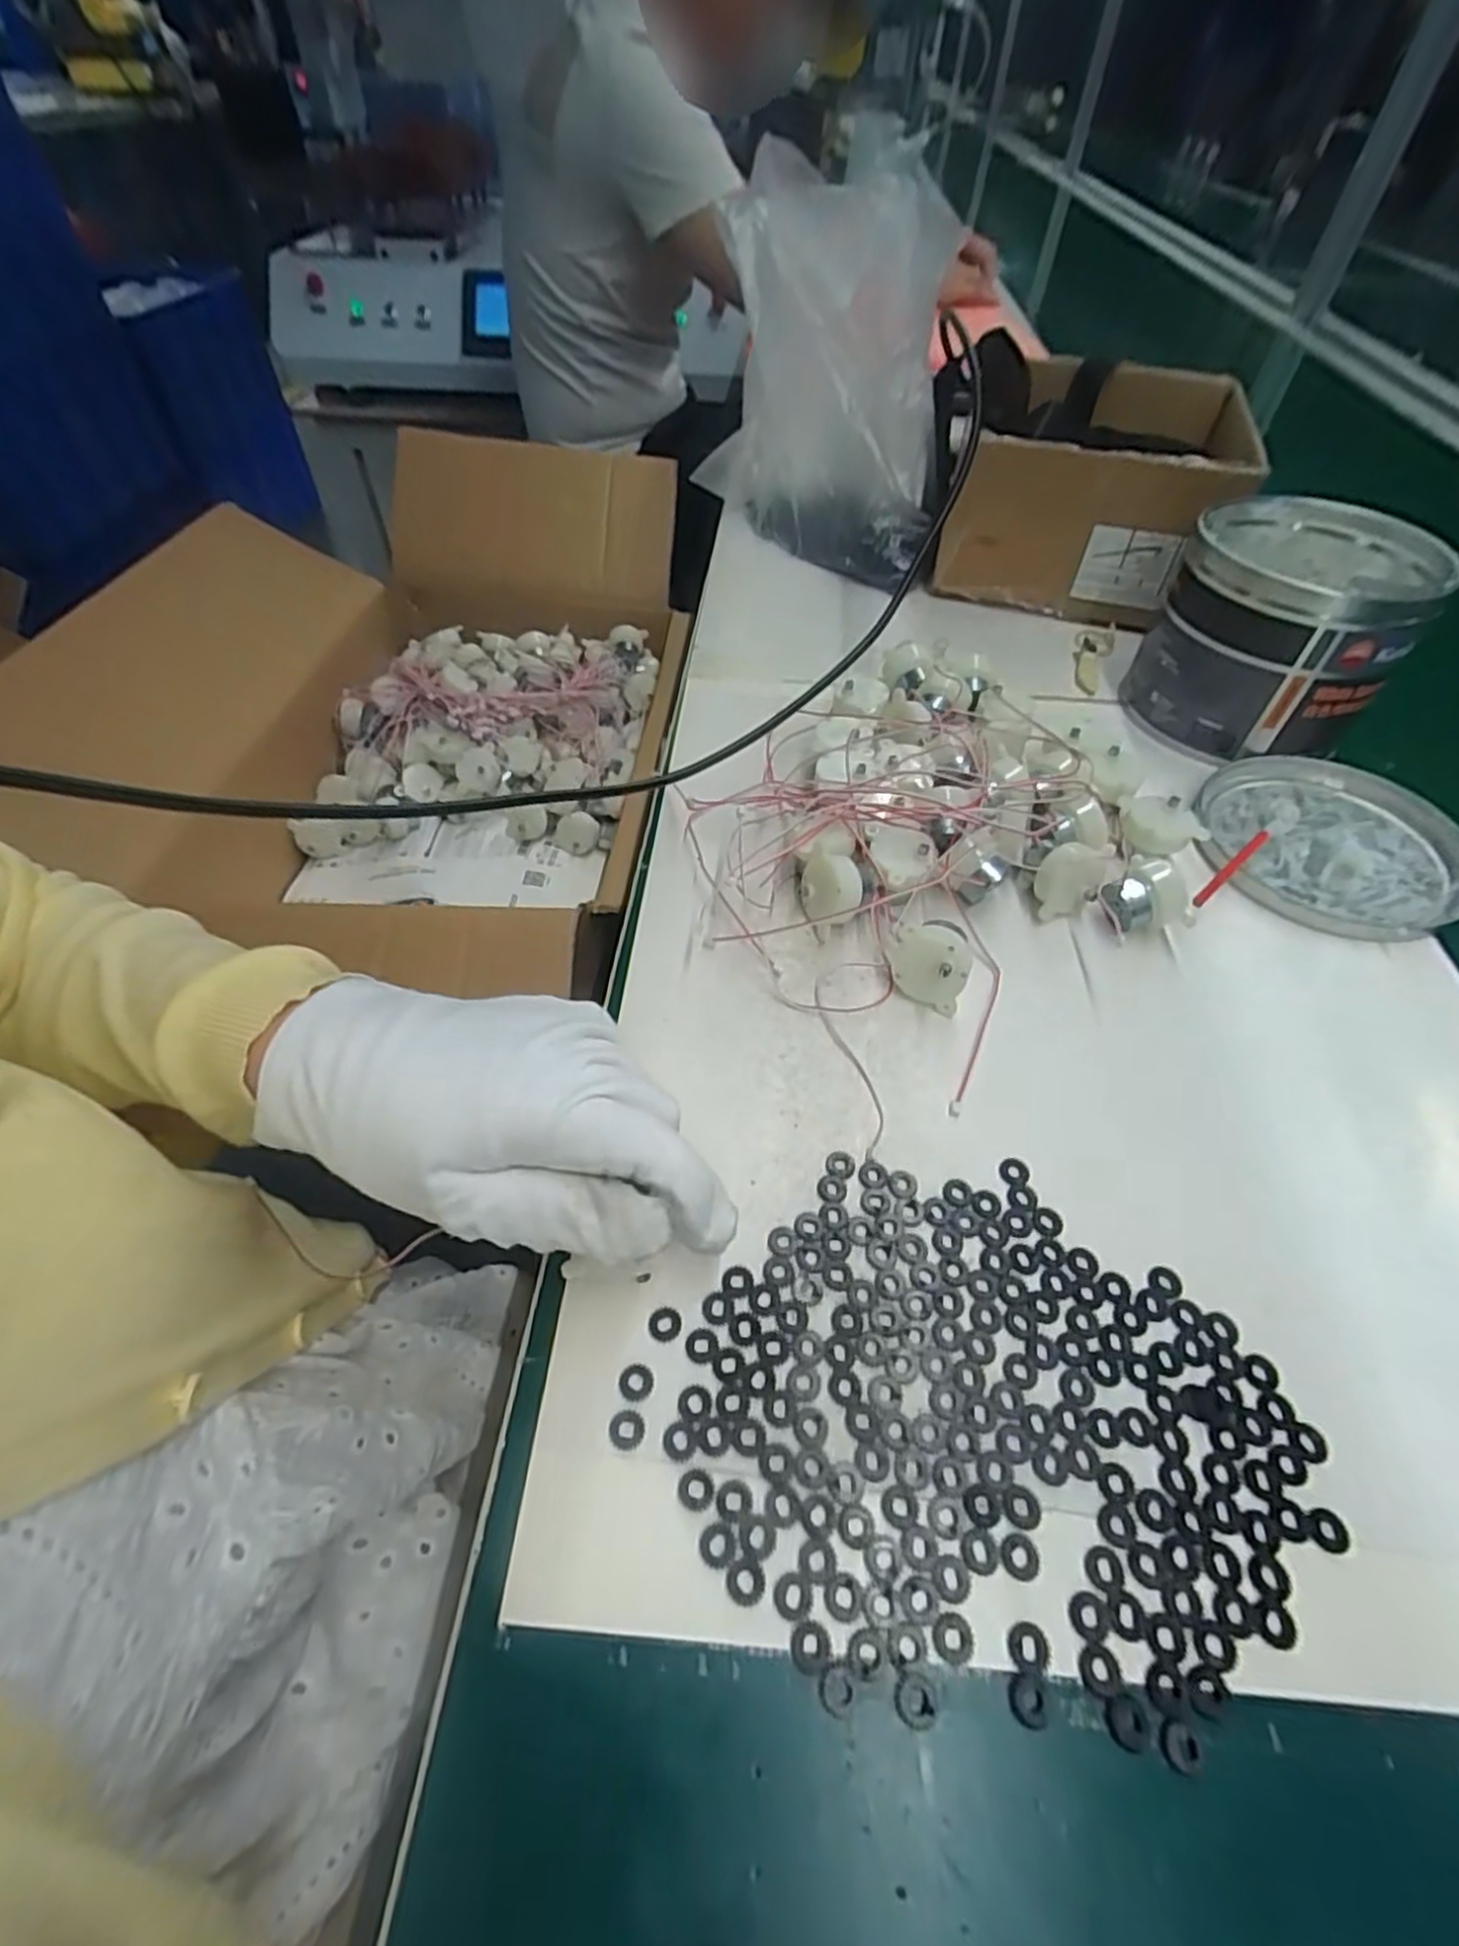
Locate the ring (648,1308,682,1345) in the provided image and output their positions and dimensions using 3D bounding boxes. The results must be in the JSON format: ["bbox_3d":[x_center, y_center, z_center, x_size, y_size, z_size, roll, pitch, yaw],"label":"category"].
[{"bbox_3d":[-0.021,0.114,0.245,0.010,0.004,0.010,1,51,-1],"label":"ring"}]

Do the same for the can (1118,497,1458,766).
[{"bbox_3d":[0.317,-0.197,0.443,0.118,0.102,0.125,1,51,-1],"label":"can"}]

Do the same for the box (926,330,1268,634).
[{"bbox_3d":[0.267,-0.365,0.572,0.192,0.112,0.210,18,52,12],"label":"box"}]

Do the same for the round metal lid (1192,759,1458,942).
[{"bbox_3d":[0.320,-0.071,0.400,0.129,0.016,0.136,1,51,-1],"label":"round metal lid"}]

